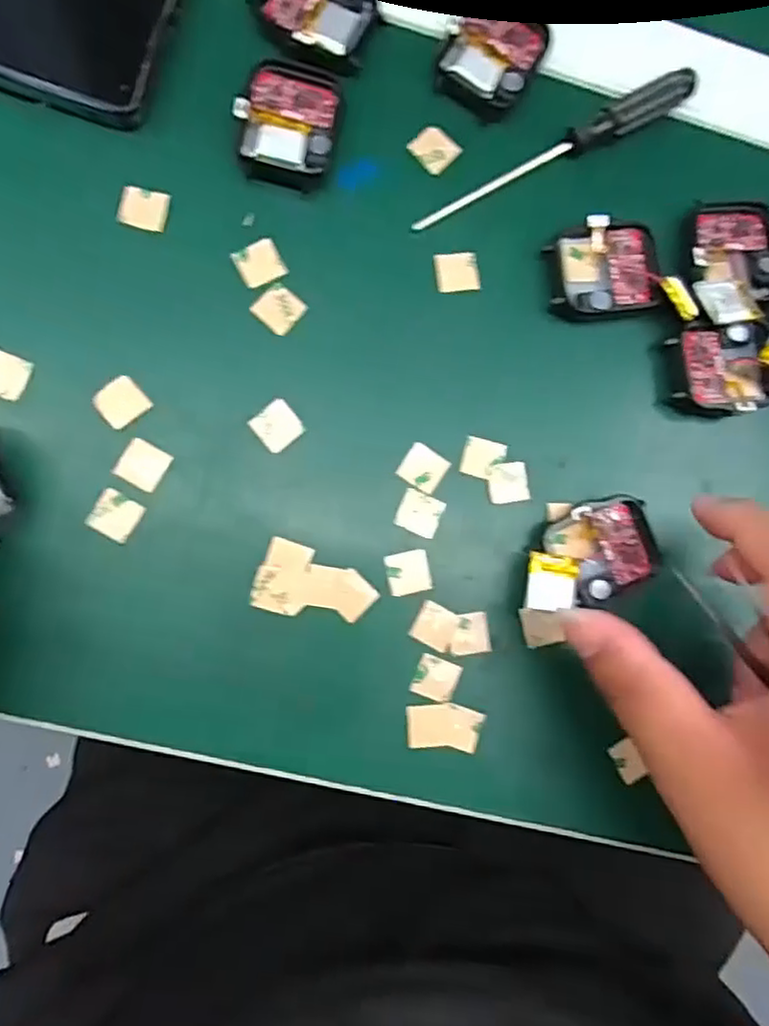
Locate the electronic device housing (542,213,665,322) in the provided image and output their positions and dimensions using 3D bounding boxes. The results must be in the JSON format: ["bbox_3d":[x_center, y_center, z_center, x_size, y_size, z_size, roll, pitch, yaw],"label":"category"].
[{"bbox_3d":[0.088,-0.098,0.269,0.045,0.010,0.037,-8,88,-8],"label":"electronic device housing"}]

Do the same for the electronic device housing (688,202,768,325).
[{"bbox_3d":[0.144,-0.101,0.271,0.039,0.016,0.054,2,87,-8],"label":"electronic device housing"}]

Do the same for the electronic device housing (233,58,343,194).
[{"bbox_3d":[-0.036,-0.149,0.256,0.036,0.008,0.047,12,85,-7],"label":"electronic device housing"}]

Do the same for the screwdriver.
[{"bbox_3d":[0.070,-0.145,0.270,0.131,0.011,0.013,-32,91,-8],"label":"screwdriver"}]

